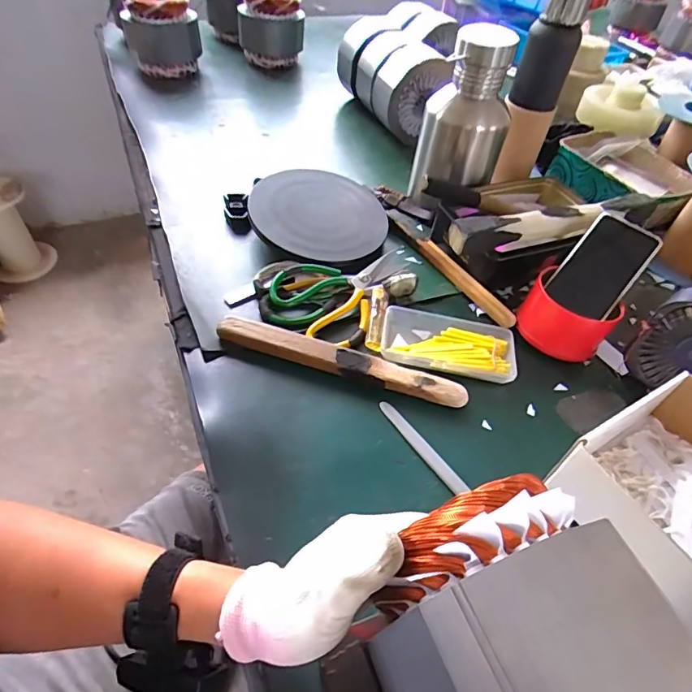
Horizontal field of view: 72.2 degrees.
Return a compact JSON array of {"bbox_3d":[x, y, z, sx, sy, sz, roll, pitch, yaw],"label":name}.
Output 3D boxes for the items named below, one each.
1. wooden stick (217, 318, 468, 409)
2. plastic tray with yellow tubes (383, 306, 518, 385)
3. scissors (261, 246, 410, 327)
[{"bbox_3d":[-0.004,0.013,0.516,0.270,0.029,0.025,13,48,9],"label":"wooden stick"},{"bbox_3d":[0.121,-0.004,0.558,0.152,0.017,0.089,9,48,3],"label":"plastic tray with yellow tubes"},{"bbox_3d":[-0.013,-0.087,0.606,0.208,0.015,0.082,-28,56,-27],"label":"scissors"}]

